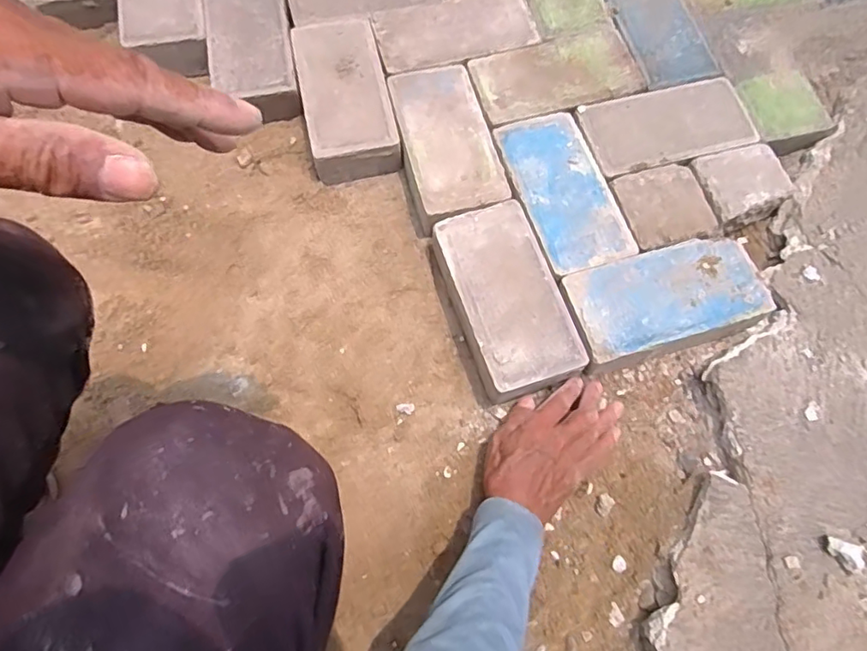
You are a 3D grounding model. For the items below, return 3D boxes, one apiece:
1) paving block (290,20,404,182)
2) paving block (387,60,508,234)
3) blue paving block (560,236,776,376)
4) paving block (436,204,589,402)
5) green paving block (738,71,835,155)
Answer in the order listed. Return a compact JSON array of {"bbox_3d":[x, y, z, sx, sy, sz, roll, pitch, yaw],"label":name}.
[{"bbox_3d":[-0.113,-0.290,0.708,0.104,0.049,0.209,-12,72,-6],"label":"paving block"},{"bbox_3d":[0.013,-0.221,0.686,0.109,0.049,0.207,-13,72,-7],"label":"paving block"},{"bbox_3d":[0.251,-0.026,0.611,0.209,0.047,0.106,-17,72,-8],"label":"blue paving block"},{"bbox_3d":[0.076,-0.026,0.621,0.109,0.065,0.208,-17,72,-8],"label":"paving block"},{"bbox_3d":[0.444,-0.273,0.717,0.113,0.051,0.101,-14,72,-7],"label":"green paving block"}]

